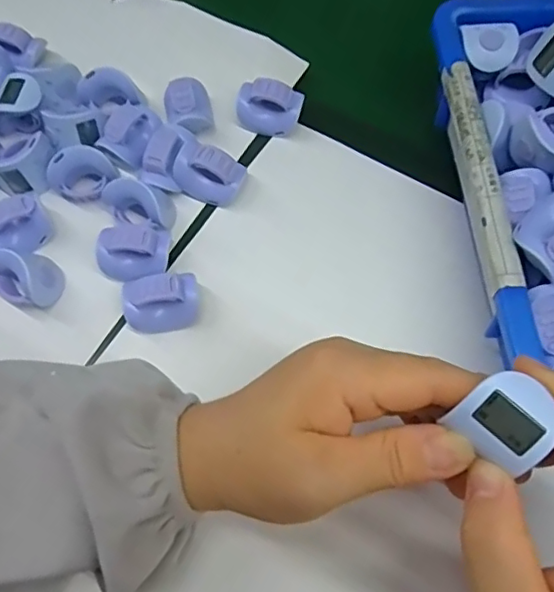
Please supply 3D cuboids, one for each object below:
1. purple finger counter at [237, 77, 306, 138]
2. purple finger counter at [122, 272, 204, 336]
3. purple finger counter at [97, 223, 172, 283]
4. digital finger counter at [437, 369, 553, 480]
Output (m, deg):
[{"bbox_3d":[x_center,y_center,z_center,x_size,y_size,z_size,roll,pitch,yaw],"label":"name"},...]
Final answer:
[{"bbox_3d":[-0.005,-0.120,0.369,0.040,0.027,0.021,13,67,8],"label":"purple finger counter"},{"bbox_3d":[-0.063,0.003,0.319,0.042,0.028,0.024,-13,66,-4],"label":"purple finger counter"},{"bbox_3d":[-0.081,-0.025,0.332,0.039,0.028,0.035,2,65,3],"label":"purple finger counter"},{"bbox_3d":[0.080,0.043,0.200,0.029,0.015,0.028,39,104,14],"label":"digital finger counter"}]

